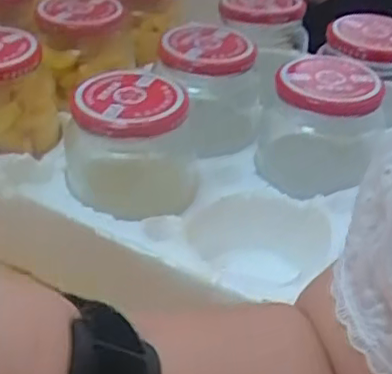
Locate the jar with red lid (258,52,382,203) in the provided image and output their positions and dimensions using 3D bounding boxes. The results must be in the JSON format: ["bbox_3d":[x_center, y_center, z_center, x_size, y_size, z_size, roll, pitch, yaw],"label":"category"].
[{"bbox_3d":[0.079,-0.044,0.437,0.080,0.072,0.078,6,39,5],"label":"jar with red lid"}]

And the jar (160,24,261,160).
[{"bbox_3d":[0.008,-0.072,0.466,0.066,0.069,0.062,1,39,-1],"label":"jar"}]

